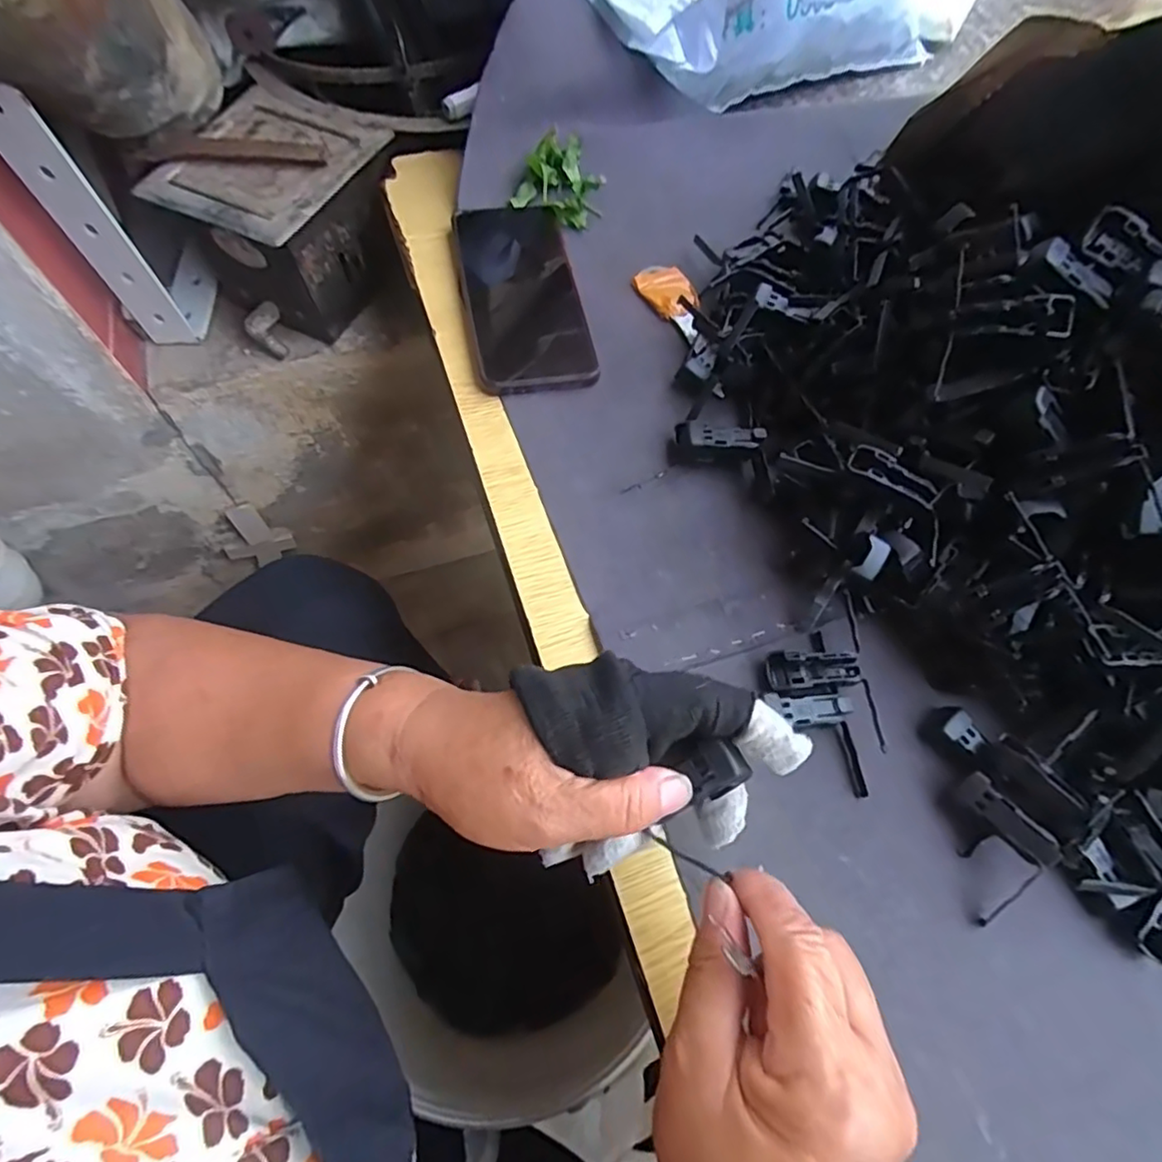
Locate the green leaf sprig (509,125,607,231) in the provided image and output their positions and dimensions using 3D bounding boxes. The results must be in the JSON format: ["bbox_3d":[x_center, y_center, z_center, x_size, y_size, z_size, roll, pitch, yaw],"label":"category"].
[{"bbox_3d":[-0.013,-0.305,0.488,0.067,0.036,0.073,21,66,9],"label":"green leaf sprig"}]

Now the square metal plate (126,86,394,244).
[{"bbox_3d":[-0.234,-0.316,0.472,0.139,0.007,0.139,25,67,10],"label":"square metal plate"}]

